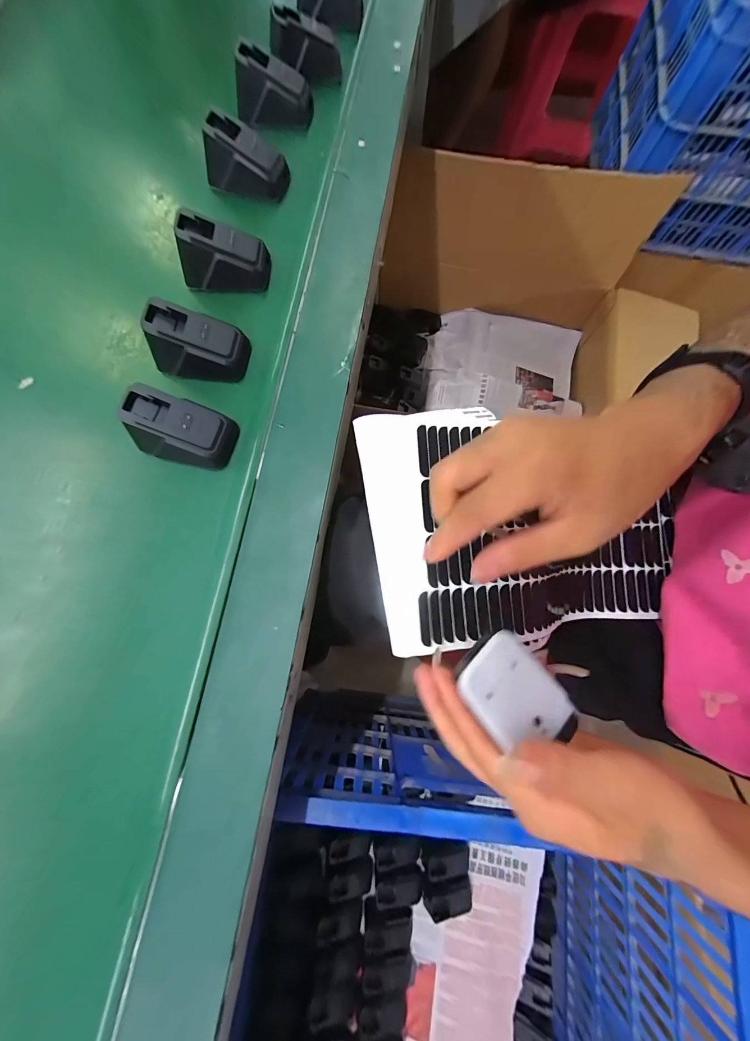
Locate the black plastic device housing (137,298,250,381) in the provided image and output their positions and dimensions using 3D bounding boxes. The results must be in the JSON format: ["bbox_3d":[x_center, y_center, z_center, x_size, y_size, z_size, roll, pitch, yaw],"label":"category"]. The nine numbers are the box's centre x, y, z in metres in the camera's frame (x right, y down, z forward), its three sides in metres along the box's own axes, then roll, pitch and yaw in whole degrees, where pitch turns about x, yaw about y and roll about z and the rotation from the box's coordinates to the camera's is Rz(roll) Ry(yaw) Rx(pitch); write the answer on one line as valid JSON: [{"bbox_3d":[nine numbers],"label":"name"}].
[{"bbox_3d":[-0.133,-0.133,0.257,0.062,0.036,0.042,4,78,1],"label":"black plastic device housing"}]

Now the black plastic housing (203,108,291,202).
[{"bbox_3d":[-0.114,-0.322,0.304,0.067,0.039,0.042,11,78,2],"label":"black plastic housing"}]

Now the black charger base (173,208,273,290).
[{"bbox_3d":[-0.125,-0.217,0.279,0.065,0.039,0.034,5,78,1],"label":"black charger base"}]

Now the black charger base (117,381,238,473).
[{"bbox_3d":[-0.137,-0.063,0.243,0.062,0.038,0.042,11,78,2],"label":"black charger base"}]

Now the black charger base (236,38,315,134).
[{"bbox_3d":[-0.098,-0.412,0.328,0.071,0.044,0.035,27,79,5],"label":"black charger base"}]

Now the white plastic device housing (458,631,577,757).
[{"bbox_3d":[0.075,0.092,0.181,0.043,0.018,0.066,-42,81,-8],"label":"white plastic device housing"}]

